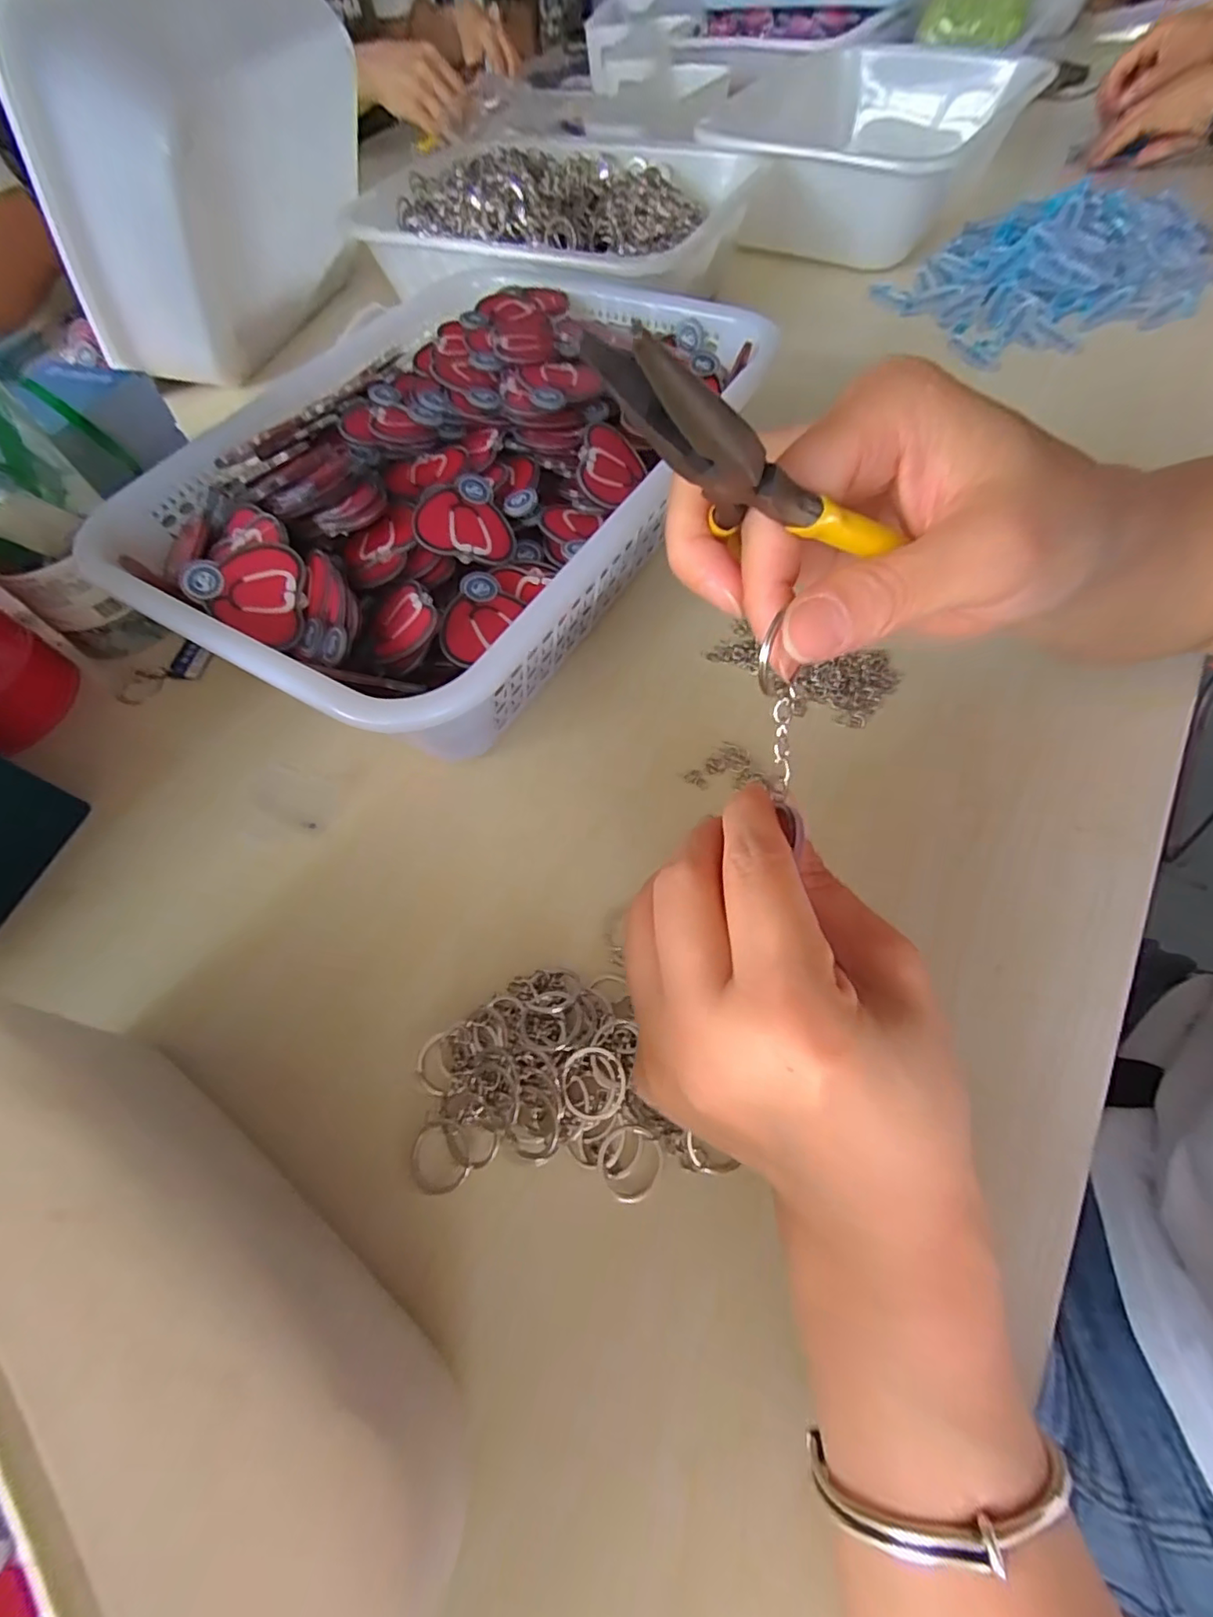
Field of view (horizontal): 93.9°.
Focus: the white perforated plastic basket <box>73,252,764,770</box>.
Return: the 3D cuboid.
[{"bbox_3d":[-0.090,-0.199,0.347,0.277,0.086,0.356,25,67,17],"label":"white perforated plastic basket"}]

